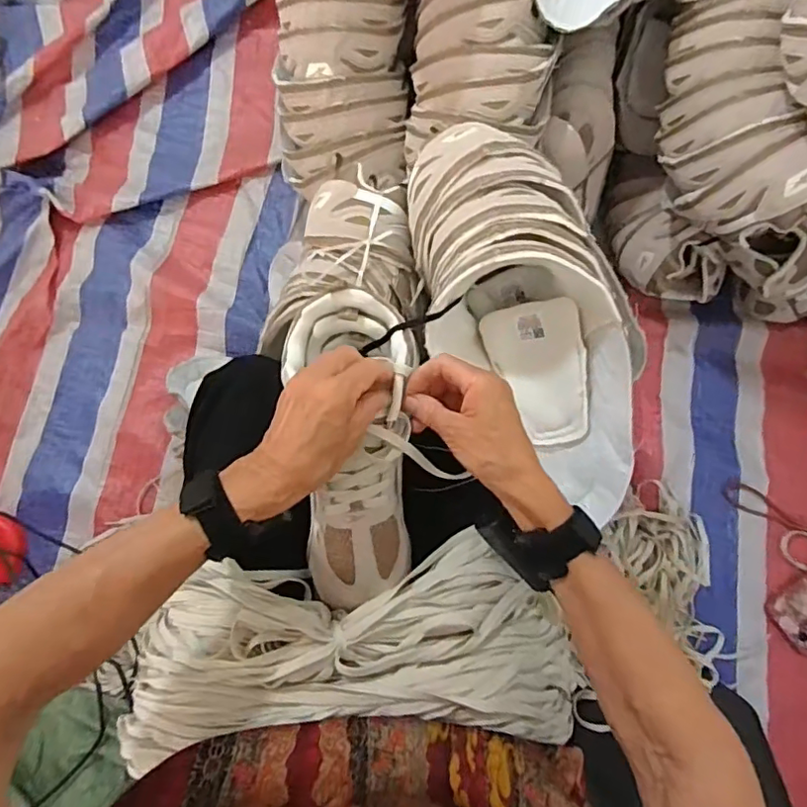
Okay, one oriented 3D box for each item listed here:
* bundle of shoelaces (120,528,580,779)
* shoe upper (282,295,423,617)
[{"bbox_3d":[-0.042,0.191,0.443,0.352,0.064,0.143,-1,77,1],"label":"bundle of shoelaces"},{"bbox_3d":[-0.043,0.034,0.449,0.104,0.066,0.243,-3,81,0],"label":"shoe upper"}]

